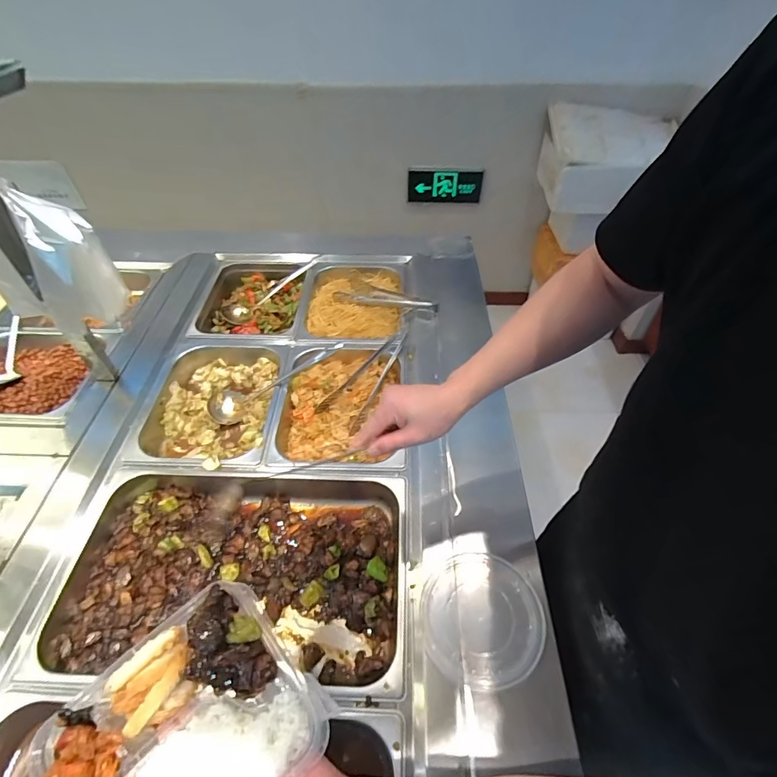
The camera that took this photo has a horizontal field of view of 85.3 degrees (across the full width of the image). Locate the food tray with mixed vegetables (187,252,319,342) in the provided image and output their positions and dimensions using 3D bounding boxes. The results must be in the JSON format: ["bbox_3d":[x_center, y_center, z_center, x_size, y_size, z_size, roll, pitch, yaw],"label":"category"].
[{"bbox_3d":[-0.334,-0.200,1.020,0.276,0.089,0.299,2,49,4],"label":"food tray with mixed vegetables"}]

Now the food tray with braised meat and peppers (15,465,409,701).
[{"bbox_3d":[-0.233,0.276,0.639,0.514,0.080,0.294,0,49,3],"label":"food tray with braised meat and peppers"}]

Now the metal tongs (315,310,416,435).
[{"bbox_3d":[-0.034,-0.054,0.878,0.084,0.055,0.303,22,52,15],"label":"metal tongs"}]

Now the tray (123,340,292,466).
[{"bbox_3d":[-0.335,0.033,0.828,0.261,0.076,0.296,2,49,4],"label":"tray"}]

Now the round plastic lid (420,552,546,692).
[{"bbox_3d":[0.128,0.313,0.582,0.162,0.021,0.160,2,48,-2],"label":"round plastic lid"}]

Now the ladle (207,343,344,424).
[{"bbox_3d":[-0.215,-0.012,0.826,0.289,0.050,0.070,-24,50,5],"label":"ladle"}]

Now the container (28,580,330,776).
[{"bbox_3d":[-0.174,0.287,0.351,0.200,0.056,0.165,-33,57,-28],"label":"container"}]

